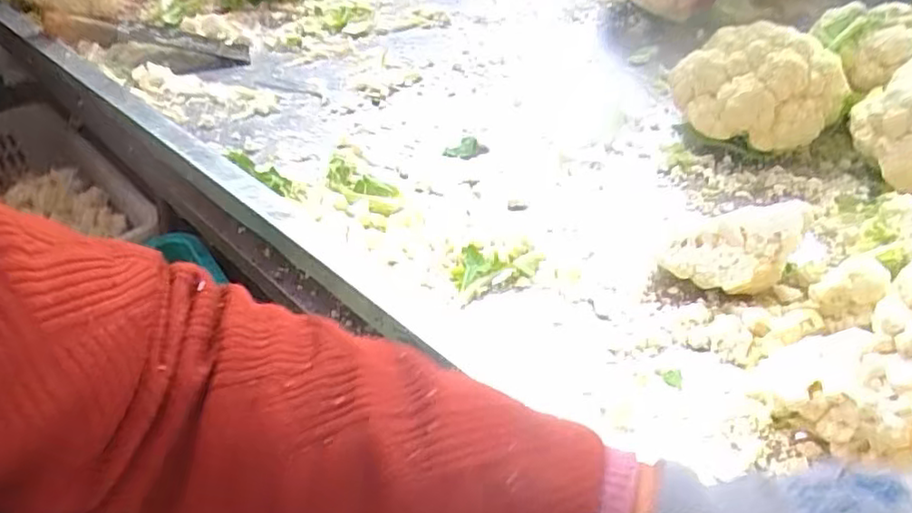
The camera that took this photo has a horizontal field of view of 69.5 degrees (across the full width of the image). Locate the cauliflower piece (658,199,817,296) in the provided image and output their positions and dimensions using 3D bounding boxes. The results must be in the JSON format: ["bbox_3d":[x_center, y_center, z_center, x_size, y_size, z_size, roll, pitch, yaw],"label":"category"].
[{"bbox_3d":[0.232,-0.003,0.549,0.105,0.071,0.041,1,38,3],"label":"cauliflower piece"}]

